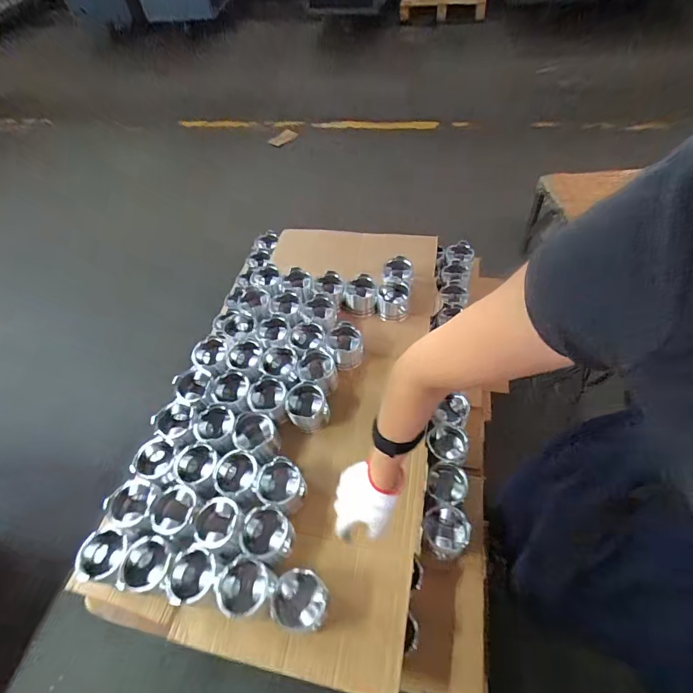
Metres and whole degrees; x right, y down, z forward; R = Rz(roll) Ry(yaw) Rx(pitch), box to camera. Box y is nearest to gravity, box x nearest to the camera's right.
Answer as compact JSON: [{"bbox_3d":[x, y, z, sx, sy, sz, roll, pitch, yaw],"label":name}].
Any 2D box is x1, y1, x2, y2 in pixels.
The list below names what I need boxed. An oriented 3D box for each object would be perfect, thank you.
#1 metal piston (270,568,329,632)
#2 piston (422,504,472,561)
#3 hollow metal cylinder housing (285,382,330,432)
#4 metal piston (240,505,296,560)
[{"bbox_3d":[-0.078,0.453,0.711,0.096,0.072,0.090,-3,53,4],"label":"metal piston"},{"bbox_3d":[0.208,0.391,0.846,0.091,0.093,0.092,-3,53,4],"label":"piston"},{"bbox_3d":[-0.094,0.139,0.939,0.090,0.073,0.099,-3,53,4],"label":"hollow metal cylinder housing"},{"bbox_3d":[-0.153,0.369,0.782,0.094,0.075,0.087,-3,53,4],"label":"metal piston"}]

